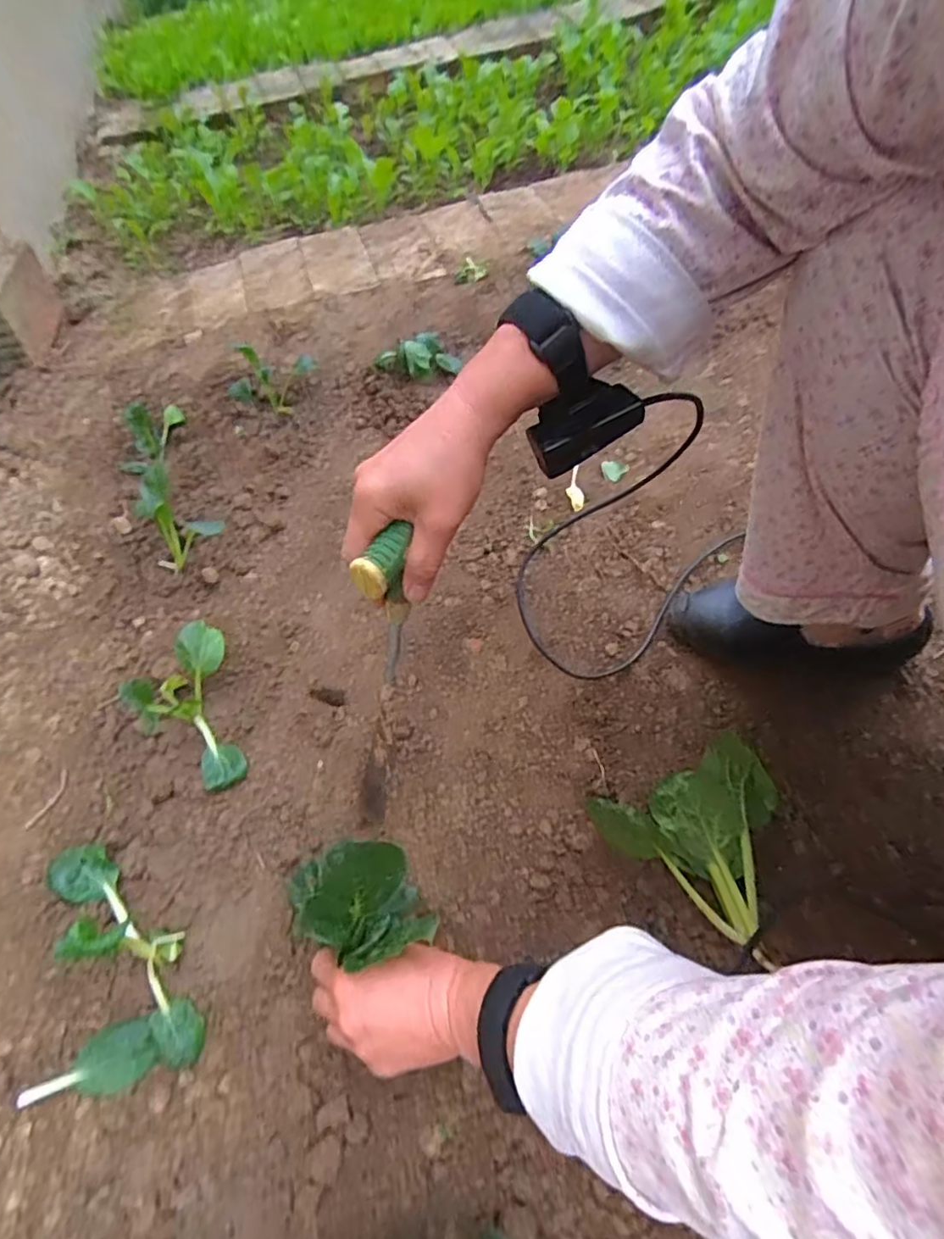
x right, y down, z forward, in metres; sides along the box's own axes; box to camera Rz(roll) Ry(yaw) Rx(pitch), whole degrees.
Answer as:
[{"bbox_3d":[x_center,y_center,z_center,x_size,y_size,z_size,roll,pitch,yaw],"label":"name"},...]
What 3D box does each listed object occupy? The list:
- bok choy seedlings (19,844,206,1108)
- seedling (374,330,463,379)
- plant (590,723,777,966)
[{"bbox_3d":[-0.297,0.257,0.453,0.110,0.104,0.204,-28,66,-17],"label":"bok choy seedlings"},{"bbox_3d":[-0.084,-0.391,0.884,0.120,0.055,0.072,-23,57,-10],"label":"seedling"},{"bbox_3d":[0.194,0.187,0.492,0.139,0.051,0.144,-17,56,-6],"label":"plant"}]

